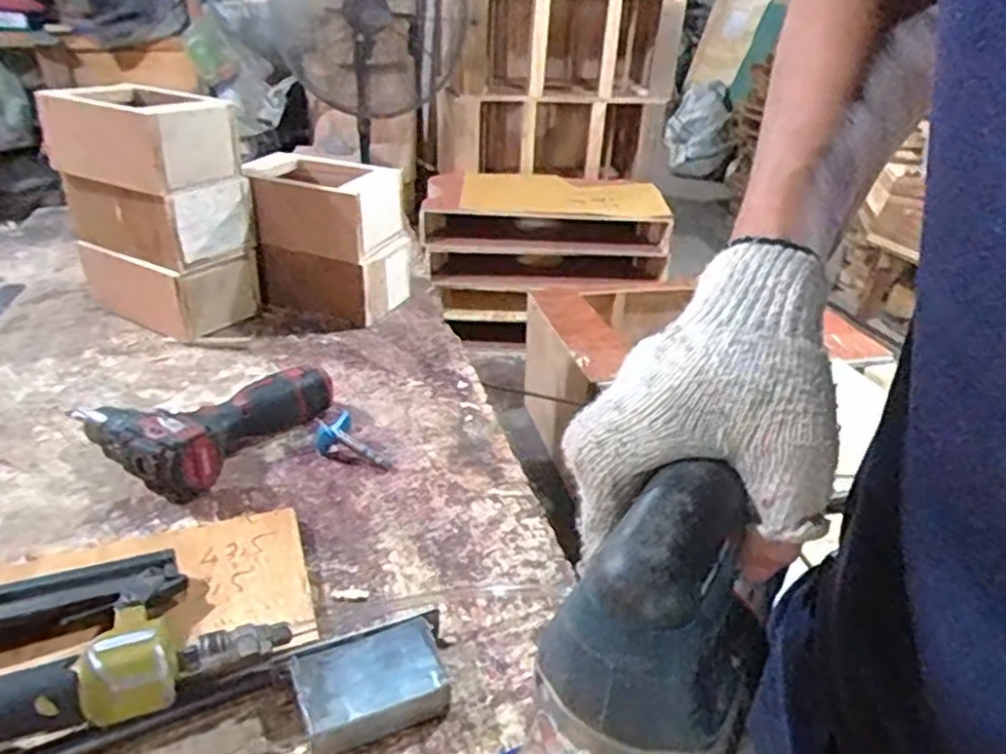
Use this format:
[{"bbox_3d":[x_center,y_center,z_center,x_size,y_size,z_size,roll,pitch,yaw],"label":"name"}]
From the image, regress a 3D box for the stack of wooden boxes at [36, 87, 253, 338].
[{"bbox_3d":[-0.430,-0.199,0.888,0.206,0.267,0.117,16,34,22],"label":"stack of wooden boxes"}]

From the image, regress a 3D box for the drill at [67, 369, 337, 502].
[{"bbox_3d":[-0.293,0.029,0.713,0.155,0.060,0.193,19,35,26],"label":"drill"}]

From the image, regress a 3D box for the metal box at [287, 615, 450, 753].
[{"bbox_3d":[-0.085,0.200,0.465,0.089,0.033,0.061,-14,34,-24],"label":"metal box"}]

